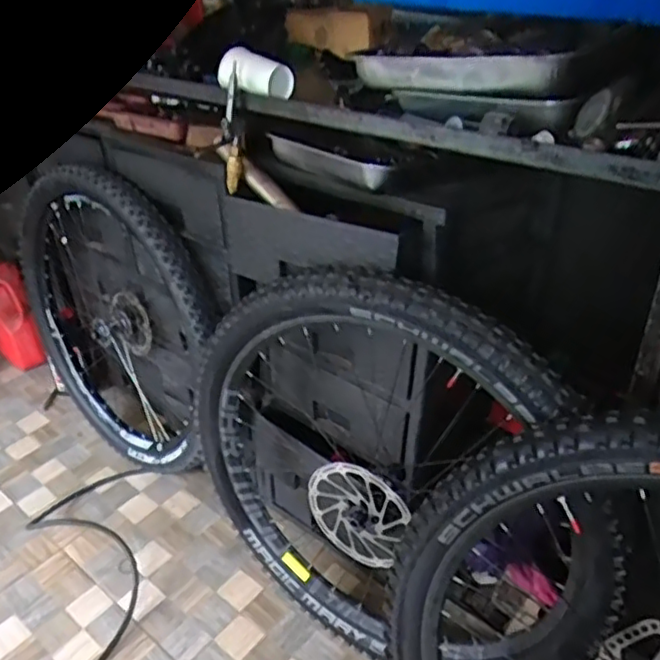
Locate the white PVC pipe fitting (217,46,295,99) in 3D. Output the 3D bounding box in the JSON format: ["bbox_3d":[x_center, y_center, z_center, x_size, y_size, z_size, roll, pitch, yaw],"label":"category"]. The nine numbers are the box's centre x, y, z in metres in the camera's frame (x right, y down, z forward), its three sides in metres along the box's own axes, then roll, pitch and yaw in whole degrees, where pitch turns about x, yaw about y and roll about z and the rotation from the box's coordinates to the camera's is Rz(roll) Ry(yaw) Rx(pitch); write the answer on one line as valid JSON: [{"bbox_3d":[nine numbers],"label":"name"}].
[{"bbox_3d":[-0.108,-0.367,0.907,0.115,0.050,0.044,21,36,6],"label":"white PVC pipe fitting"}]

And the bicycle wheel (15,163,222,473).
[{"bbox_3d":[-0.500,-0.030,1.401,0.728,0.666,0.119,23,41,34],"label":"bicycle wheel"}]

